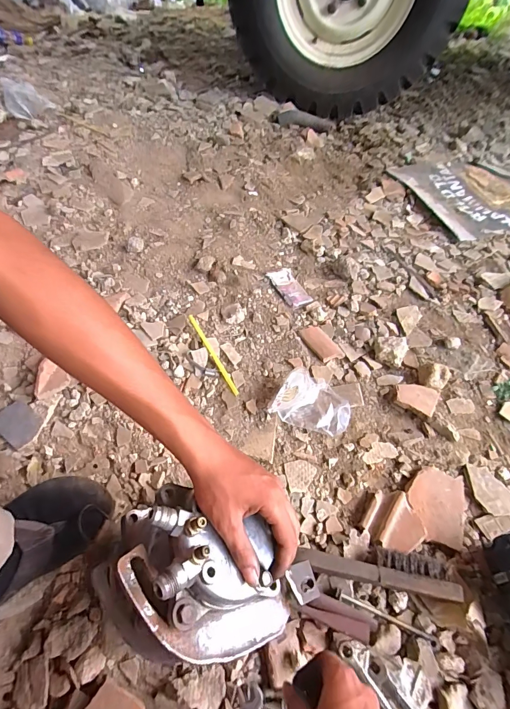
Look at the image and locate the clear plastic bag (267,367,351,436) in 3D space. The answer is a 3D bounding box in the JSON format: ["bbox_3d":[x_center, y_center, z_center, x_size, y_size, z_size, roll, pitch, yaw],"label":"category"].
[{"bbox_3d":[0.100,0.079,0.611,0.132,0.058,0.090,15,55,6],"label":"clear plastic bag"}]

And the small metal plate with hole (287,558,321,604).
[{"bbox_3d":[0.055,0.257,0.399,0.041,0.005,0.037,8,51,-44],"label":"small metal plate with hole"}]

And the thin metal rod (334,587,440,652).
[{"bbox_3d":[0.171,0.340,0.456,0.141,0.011,0.013,21,55,10],"label":"thin metal rod"}]

